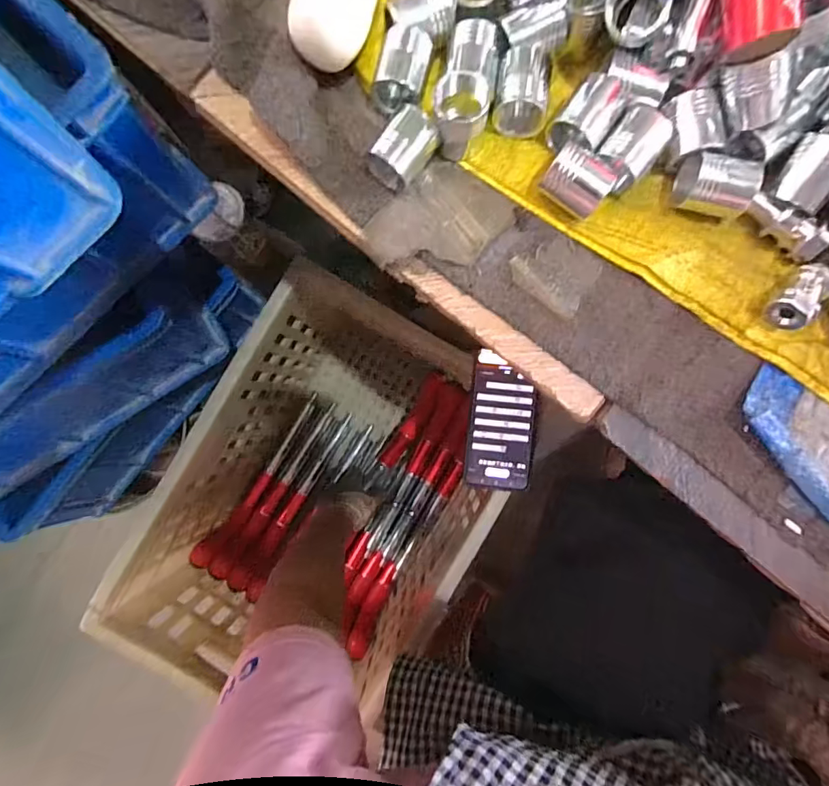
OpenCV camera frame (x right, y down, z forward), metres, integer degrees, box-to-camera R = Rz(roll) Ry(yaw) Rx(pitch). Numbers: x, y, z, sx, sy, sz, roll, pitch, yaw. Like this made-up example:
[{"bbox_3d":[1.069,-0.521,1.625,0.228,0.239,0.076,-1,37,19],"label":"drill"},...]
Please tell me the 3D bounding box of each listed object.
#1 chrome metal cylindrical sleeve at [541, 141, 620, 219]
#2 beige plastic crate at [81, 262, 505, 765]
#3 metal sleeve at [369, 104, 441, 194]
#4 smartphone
[{"bbox_3d":[0.086,-0.111,0.255,0.033,0.027,0.025,33,89,1],"label":"chrome metal cylindrical sleeve"},{"bbox_3d":[-0.123,0.153,0.704,0.345,0.319,0.487,31,89,1],"label":"beige plastic crate"},{"bbox_3d":[-0.005,-0.133,0.256,0.025,0.023,0.038,38,89,1],"label":"metal sleeve"},{"bbox_3d":[0.099,0.032,0.527,0.072,0.004,0.148,5,88,0],"label":"smartphone"}]

